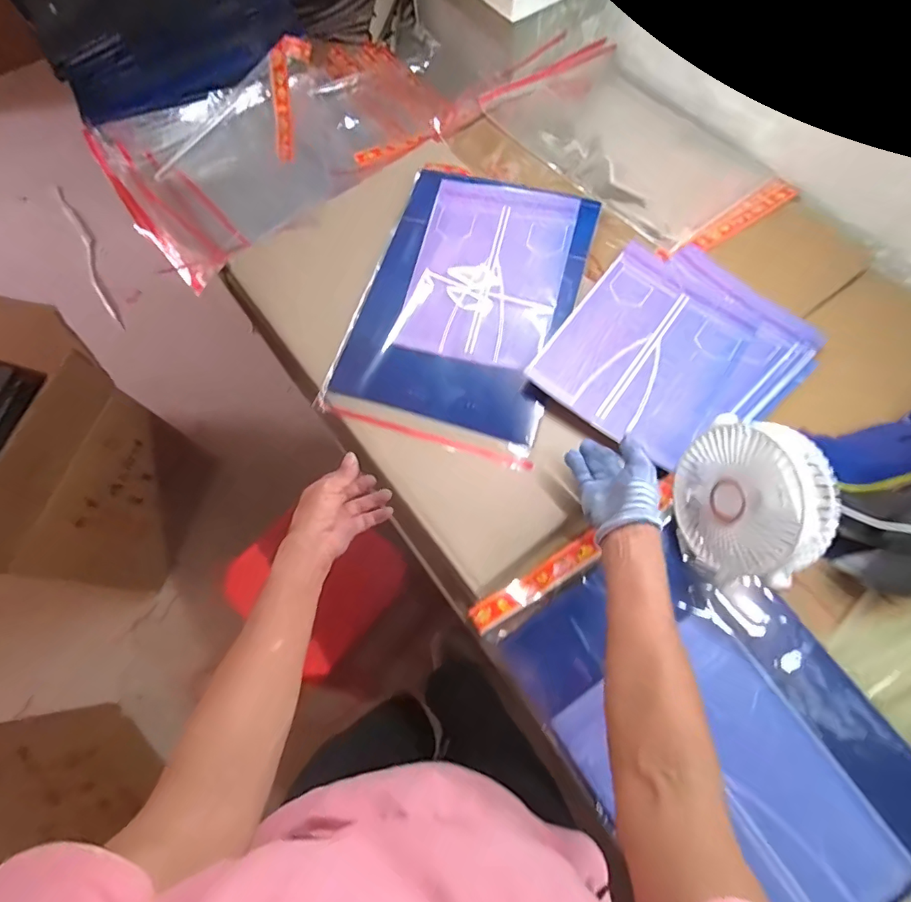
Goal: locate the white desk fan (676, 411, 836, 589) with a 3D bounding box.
[{"bbox_3d":[0.295,0.048,0.479,0.075,0.150,0.145,1,111,-20],"label":"white desk fan"}]

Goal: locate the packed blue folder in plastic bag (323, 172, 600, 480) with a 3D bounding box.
[{"bbox_3d":[0.017,-0.212,0.671,0.283,0.025,0.425,16,71,8],"label":"packed blue folder in plastic bag"}]

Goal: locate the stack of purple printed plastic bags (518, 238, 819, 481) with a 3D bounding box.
[{"bbox_3d":[0.295,-0.134,0.637,0.275,0.041,0.333,39,75,15],"label":"stack of purple printed plastic bags"}]

